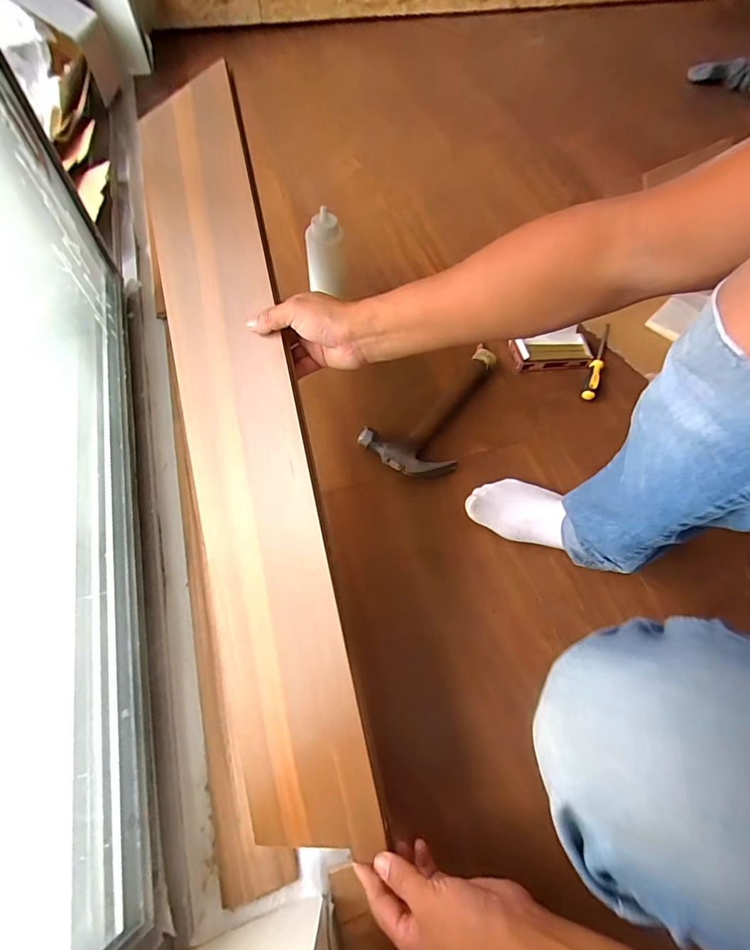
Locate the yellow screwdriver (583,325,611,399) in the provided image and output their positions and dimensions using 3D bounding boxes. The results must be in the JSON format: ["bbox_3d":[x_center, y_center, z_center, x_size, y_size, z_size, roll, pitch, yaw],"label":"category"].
[{"bbox_3d":[0.408,-0.214,0.800,0.022,0.027,0.202,22,65,10],"label":"yellow screwdriver"}]

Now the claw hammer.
[{"bbox_3d":[0.112,-0.111,0.728,0.141,0.046,0.276,33,67,15],"label":"claw hammer"}]

